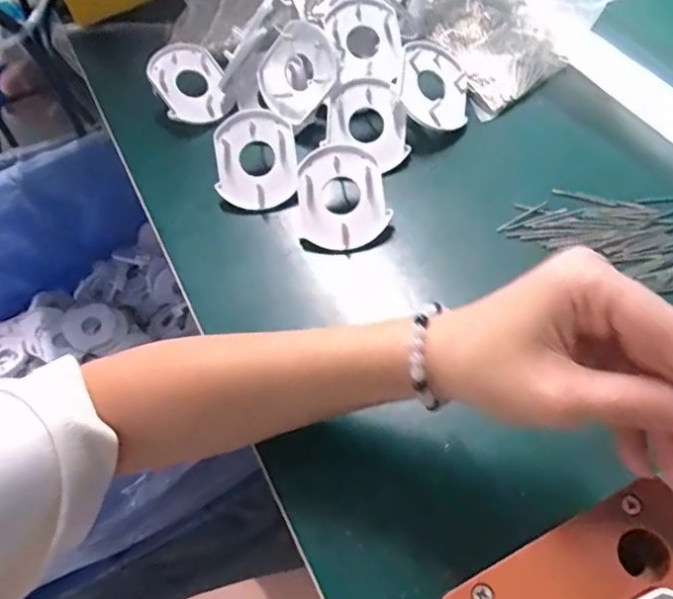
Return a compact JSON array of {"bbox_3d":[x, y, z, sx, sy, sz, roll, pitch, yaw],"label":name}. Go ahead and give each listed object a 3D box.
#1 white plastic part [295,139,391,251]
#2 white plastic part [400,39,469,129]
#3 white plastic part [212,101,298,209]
[{"bbox_3d":[0.003,-0.066,0.379,0.067,0.015,0.073,0,91,15],"label":"white plastic part"},{"bbox_3d":[0.074,-0.161,0.417,0.057,0.007,0.070,9,73,-22],"label":"white plastic part"},{"bbox_3d":[-0.060,-0.104,0.405,0.057,0.019,0.073,-7,91,1],"label":"white plastic part"}]

